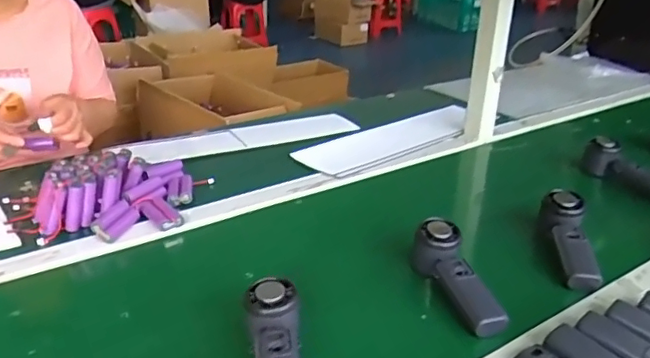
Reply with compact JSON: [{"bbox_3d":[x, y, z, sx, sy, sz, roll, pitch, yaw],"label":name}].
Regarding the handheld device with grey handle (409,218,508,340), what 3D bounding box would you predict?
[{"bbox_3d":[0.154,0.117,0.671,0.049,0.048,0.162,-8,41,-21],"label":"handheld device with grey handle"}]

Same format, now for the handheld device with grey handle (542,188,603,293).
[{"bbox_3d":[0.321,0.075,0.750,0.045,0.035,0.160,4,43,2],"label":"handheld device with grey handle"}]

